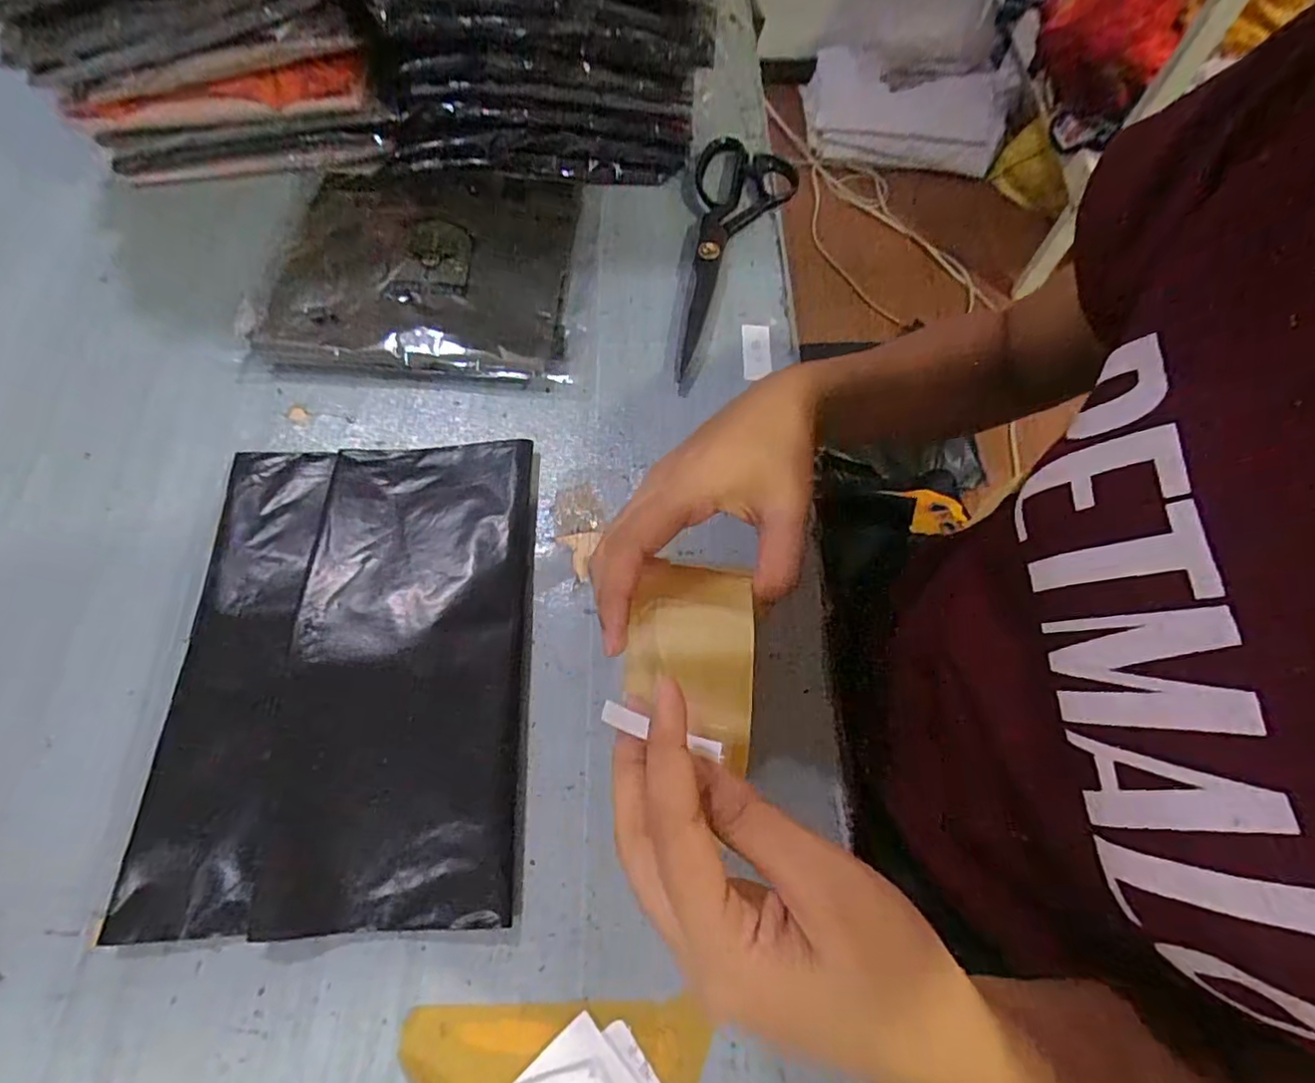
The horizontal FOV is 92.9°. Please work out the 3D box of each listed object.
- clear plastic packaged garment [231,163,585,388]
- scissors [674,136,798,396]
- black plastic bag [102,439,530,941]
[{"bbox_3d":[-0.186,-0.212,0.478,0.237,0.023,0.219,0,66,-1],"label":"clear plastic packaged garment"},{"bbox_3d":[0.057,-0.220,0.486,0.081,0.020,0.247,10,66,4],"label":"scissors"},{"bbox_3d":[-0.172,0.063,0.357,0.188,0.022,0.272,-1,66,-1],"label":"black plastic bag"}]

